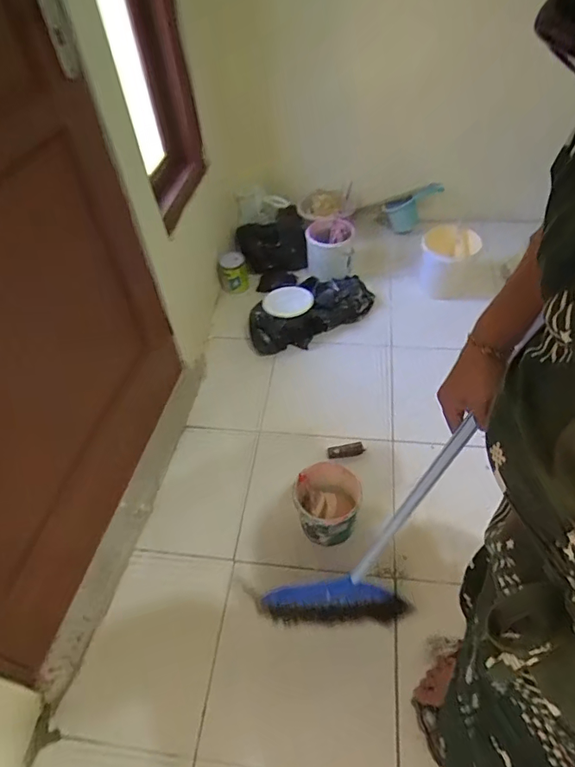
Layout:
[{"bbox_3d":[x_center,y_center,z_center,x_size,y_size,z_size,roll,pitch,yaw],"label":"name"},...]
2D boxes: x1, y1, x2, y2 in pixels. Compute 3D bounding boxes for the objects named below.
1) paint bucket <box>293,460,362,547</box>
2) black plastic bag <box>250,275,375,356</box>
[{"bbox_3d":[0.096,0.296,1.188,0.152,0.168,0.155,-1,45,1],"label":"paint bucket"},{"bbox_3d":[0.078,-0.246,1.688,0.466,0.118,0.202,-23,48,-19],"label":"black plastic bag"}]

